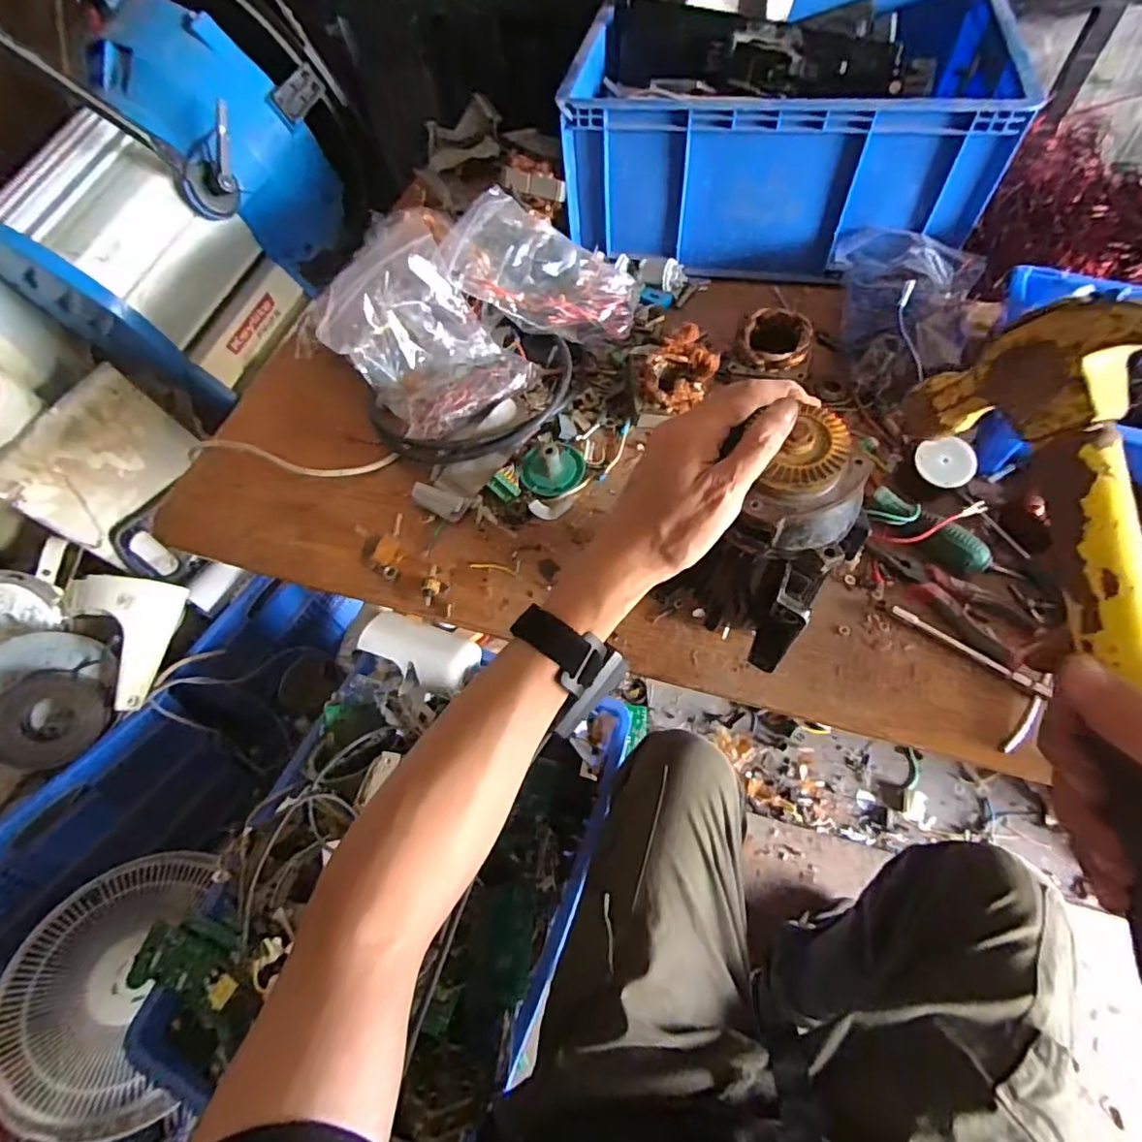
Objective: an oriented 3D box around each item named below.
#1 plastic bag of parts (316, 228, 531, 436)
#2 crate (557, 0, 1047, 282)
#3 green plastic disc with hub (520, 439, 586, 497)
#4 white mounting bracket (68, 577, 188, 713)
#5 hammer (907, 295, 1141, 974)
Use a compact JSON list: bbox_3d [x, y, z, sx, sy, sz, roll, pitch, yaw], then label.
[{"bbox_3d":[-0.154,-0.246,0.589,0.151,0.147,0.167,-40,65,-17],"label":"plastic bag of parts"},{"bbox_3d":[0.252,-0.566,0.700,0.476,0.187,0.352,6,61,8],"label":"crate"},{"bbox_3d":[-0.021,-0.120,0.581,0.066,0.034,0.074,-8,60,0],"label":"green plastic disc with hub"},{"bbox_3d":[-0.716,0.110,0.877,0.148,0.078,0.198,7,80,12],"label":"white mounting bracket"},{"bbox_3d":[0.207,0.047,0.205,0.035,0.121,0.295,-8,87,0],"label":"hammer"}]

